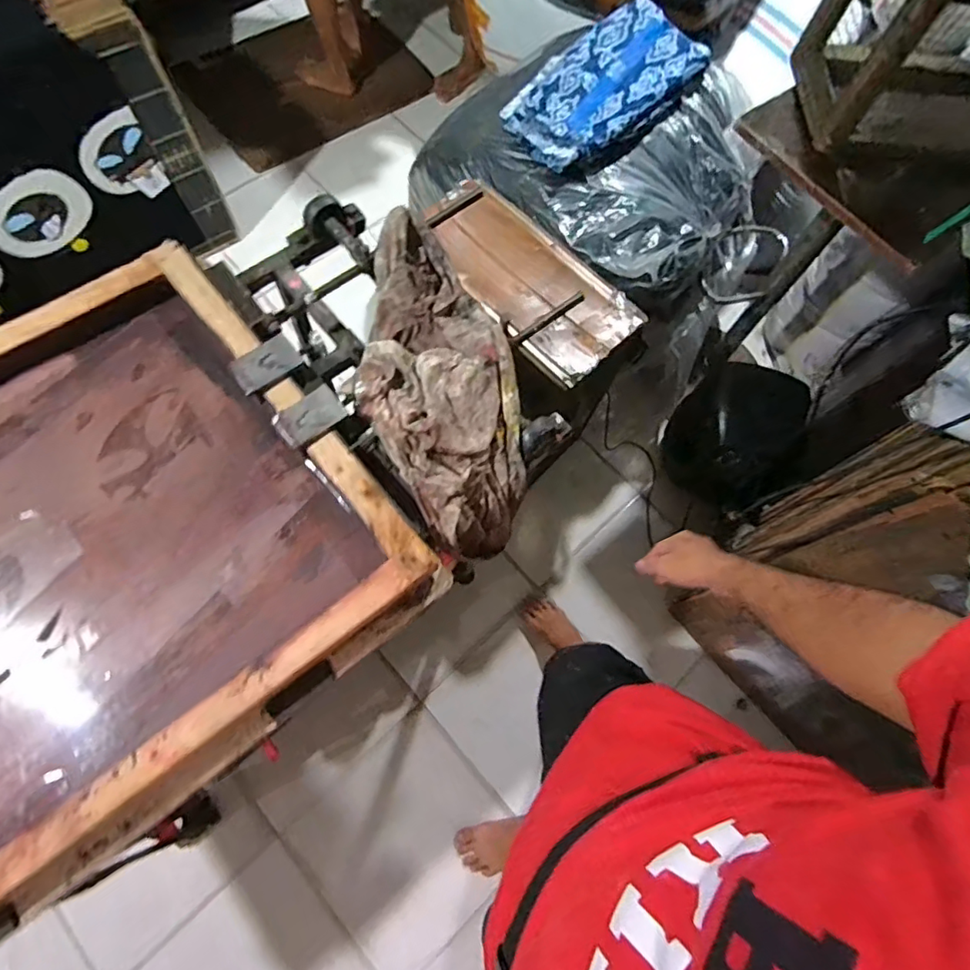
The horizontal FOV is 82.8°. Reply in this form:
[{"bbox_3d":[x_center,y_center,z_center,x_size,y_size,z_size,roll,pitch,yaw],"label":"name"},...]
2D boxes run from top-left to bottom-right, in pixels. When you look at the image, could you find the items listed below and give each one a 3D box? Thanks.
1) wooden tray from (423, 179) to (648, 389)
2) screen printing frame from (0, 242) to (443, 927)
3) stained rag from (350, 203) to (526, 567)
[{"bbox_3d":[0.072,-0.401,1.051,0.457,0.034,0.234,43,74,13],"label":"wooden tray"},{"bbox_3d":[-0.570,0.127,0.613,0.882,0.079,0.601,-35,74,-14],"label":"screen printing frame"},{"bbox_3d":[-0.063,-0.129,0.732,0.187,0.128,0.445,-14,85,-7],"label":"stained rag"}]

